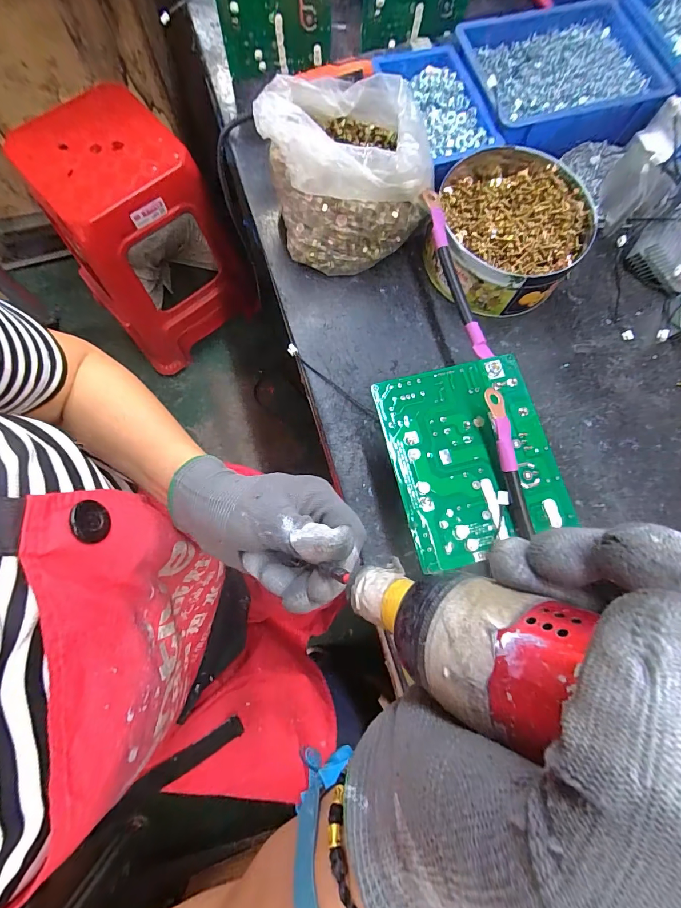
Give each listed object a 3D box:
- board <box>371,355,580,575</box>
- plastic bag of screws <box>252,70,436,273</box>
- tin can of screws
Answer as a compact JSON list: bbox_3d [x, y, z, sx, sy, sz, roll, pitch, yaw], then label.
[{"bbox_3d":[0.102,0.002,0.297,0.120,0.012,0.148,-14,76,-5],"label":"board"},{"bbox_3d":[0.003,-0.272,0.373,0.142,0.102,0.144,-11,76,-4],"label":"plastic bag of screws"},{"bbox_3d":[0.166,-0.221,0.390,0.156,0.060,0.153,0,75,-2],"label":"tin can of screws"}]

